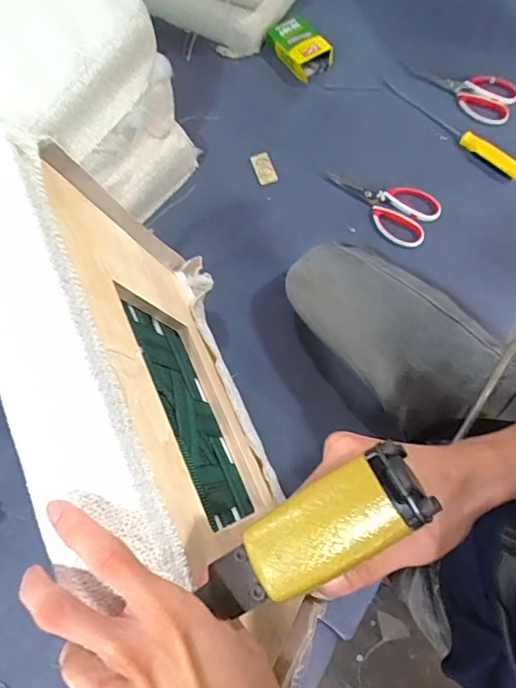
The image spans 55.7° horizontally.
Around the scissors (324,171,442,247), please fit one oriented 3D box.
[{"bbox_3d":[0.197,-0.238,0.808,0.195,0.019,0.098,31,75,12],"label":"scissors"}]

